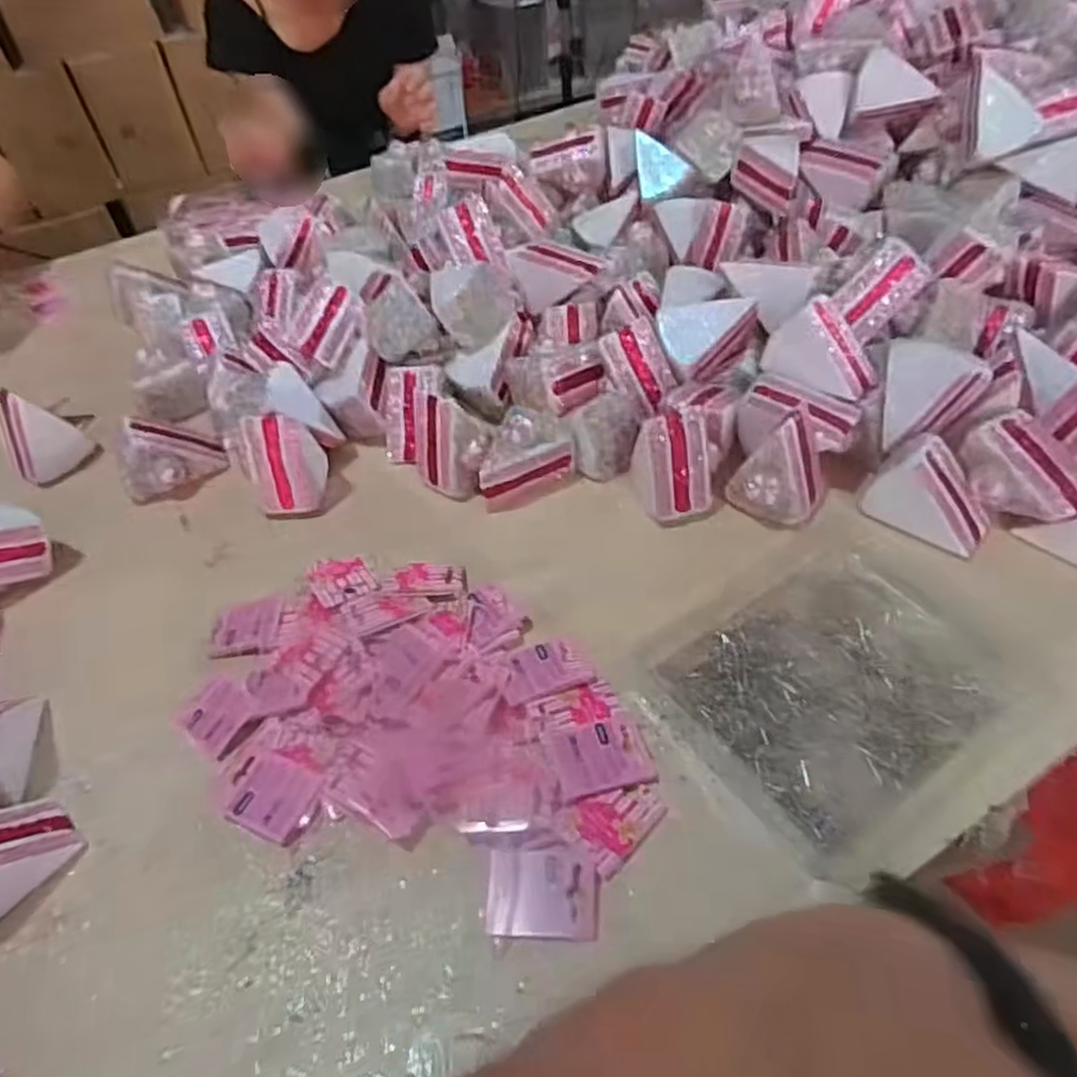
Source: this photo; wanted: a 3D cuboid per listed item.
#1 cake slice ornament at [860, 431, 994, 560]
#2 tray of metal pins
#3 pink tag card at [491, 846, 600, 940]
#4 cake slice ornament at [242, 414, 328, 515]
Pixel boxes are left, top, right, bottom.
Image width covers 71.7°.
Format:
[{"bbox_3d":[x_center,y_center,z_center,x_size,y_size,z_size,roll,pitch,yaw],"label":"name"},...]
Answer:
[{"bbox_3d":[0.311,-0.037,0.585,0.088,0.062,0.057,28,55,28],"label":"cake slice ornament"},{"bbox_3d":[0.207,0.105,0.516,0.214,0.016,0.190,-29,50,-20],"label":"tray of metal pins"},{"bbox_3d":[0.002,0.207,0.435,0.063,0.005,0.047,-5,59,11],"label":"pink tag card"},{"bbox_3d":[-0.218,-0.066,0.642,0.064,0.081,0.045,-18,47,-11],"label":"cake slice ornament"}]

